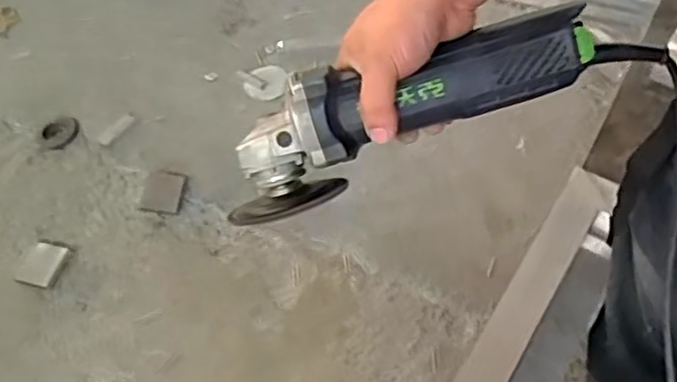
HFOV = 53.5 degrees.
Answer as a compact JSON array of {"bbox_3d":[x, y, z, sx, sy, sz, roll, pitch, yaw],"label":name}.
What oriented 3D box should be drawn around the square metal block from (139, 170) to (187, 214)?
[{"bbox_3d":[-0.391,0.003,1.507,0.089,0.022,0.102,7,55,6],"label":"square metal block"}]

